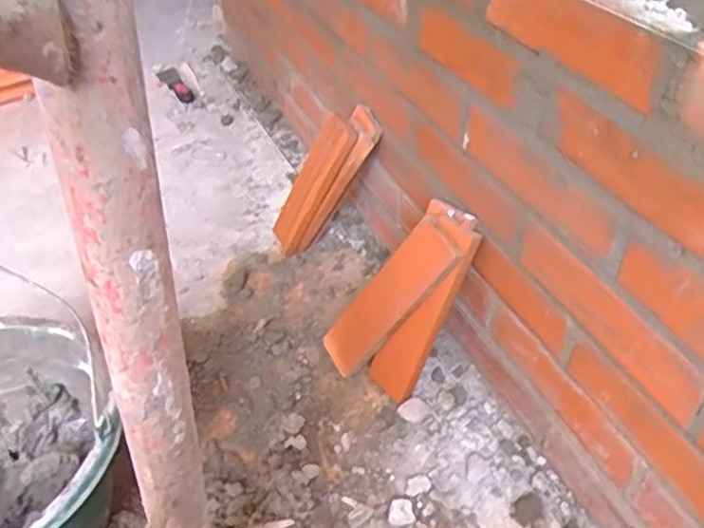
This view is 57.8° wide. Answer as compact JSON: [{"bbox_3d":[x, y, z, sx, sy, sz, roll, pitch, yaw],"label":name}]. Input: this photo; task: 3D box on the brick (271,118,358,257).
[{"bbox_3d":[-0.061,-0.118,0.964,0.039,0.232,0.057,16,34,-25],"label":"brick"}]

